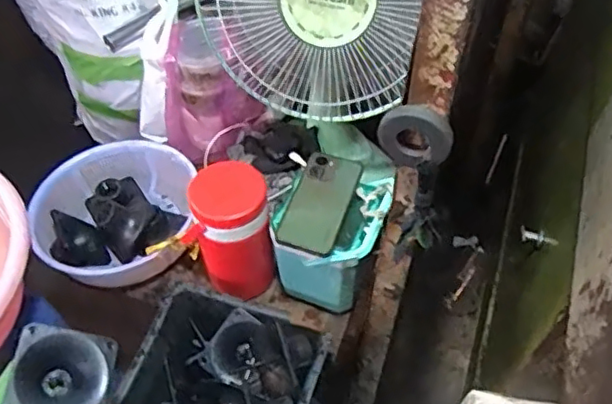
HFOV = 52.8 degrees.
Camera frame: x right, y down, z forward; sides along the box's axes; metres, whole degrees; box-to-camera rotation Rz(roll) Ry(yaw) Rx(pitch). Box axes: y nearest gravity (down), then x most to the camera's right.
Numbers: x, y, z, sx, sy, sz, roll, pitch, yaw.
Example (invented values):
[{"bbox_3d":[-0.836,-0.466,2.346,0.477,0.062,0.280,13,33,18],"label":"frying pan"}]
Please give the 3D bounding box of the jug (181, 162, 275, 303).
[{"bbox_3d":[-0.111,0.047,0.897,0.120,0.215,0.093,-4,51,-3],"label":"jug"}]

